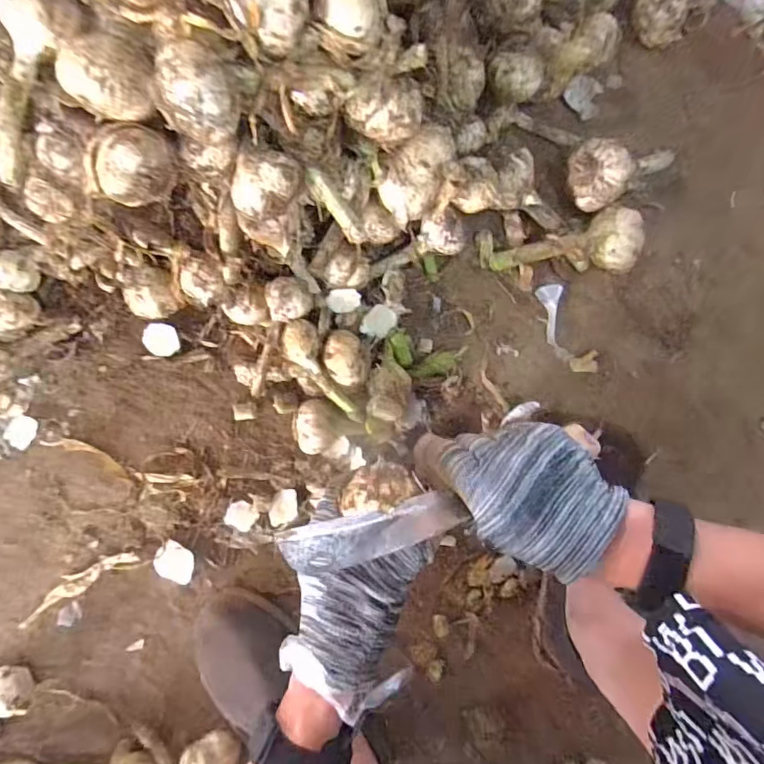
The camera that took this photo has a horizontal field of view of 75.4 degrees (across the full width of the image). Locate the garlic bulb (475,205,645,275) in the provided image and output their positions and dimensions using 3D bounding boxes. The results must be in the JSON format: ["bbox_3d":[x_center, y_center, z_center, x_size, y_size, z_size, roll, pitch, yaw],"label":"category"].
[{"bbox_3d":[0.180,-0.140,0.511,0.156,0.046,0.060,-2,91,8],"label":"garlic bulb"}]

